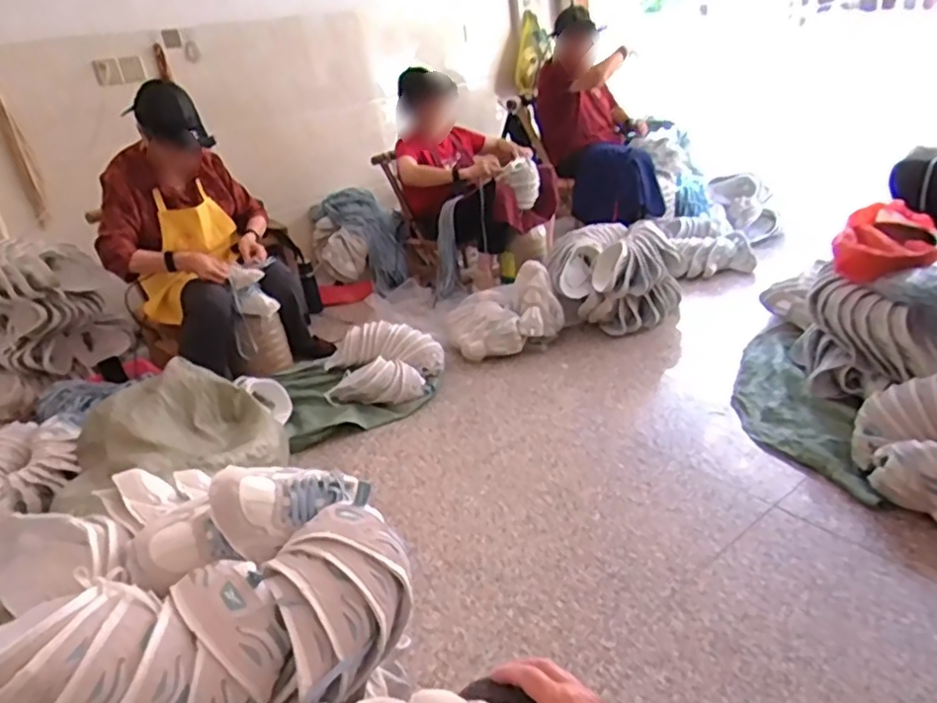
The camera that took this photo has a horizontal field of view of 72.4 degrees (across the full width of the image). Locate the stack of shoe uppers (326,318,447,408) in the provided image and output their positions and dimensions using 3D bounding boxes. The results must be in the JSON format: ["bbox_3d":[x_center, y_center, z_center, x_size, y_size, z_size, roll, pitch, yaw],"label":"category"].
[{"bbox_3d":[-0.291,0.037,1.978,0.403,0.176,0.232,-3,26,9],"label":"stack of shoe uppers"}]

